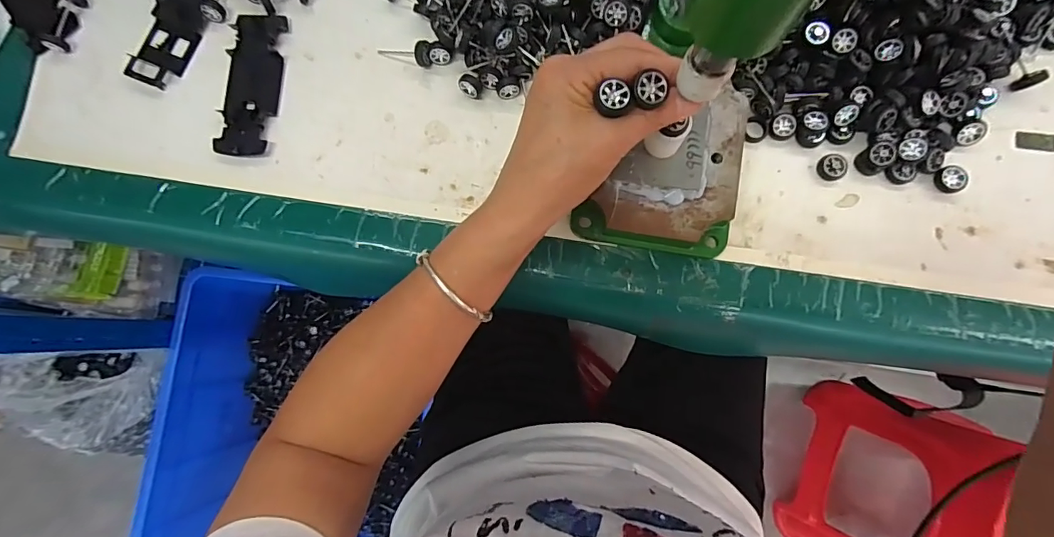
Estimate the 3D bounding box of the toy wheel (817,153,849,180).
[{"bbox_3d":[0.233,-0.077,0.362,0.021,0.005,0.020,0,82,3],"label":"toy wheel"}]

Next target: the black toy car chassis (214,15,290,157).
[{"bbox_3d":[-0.232,-0.155,0.401,0.047,0.010,0.124,3,82,4],"label":"black toy car chassis"}]

